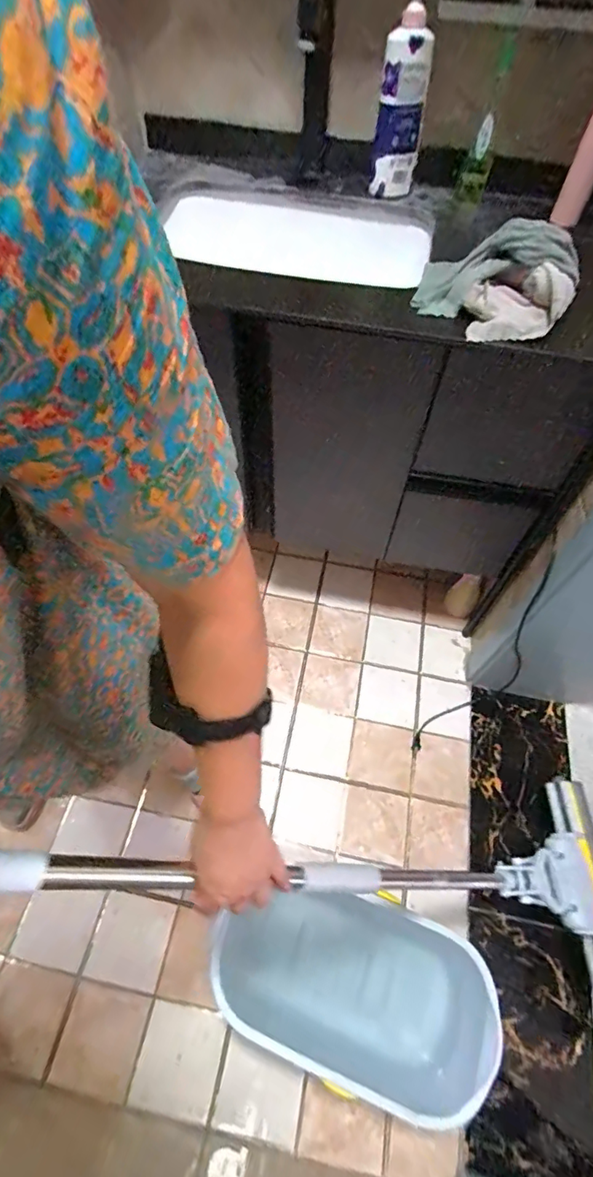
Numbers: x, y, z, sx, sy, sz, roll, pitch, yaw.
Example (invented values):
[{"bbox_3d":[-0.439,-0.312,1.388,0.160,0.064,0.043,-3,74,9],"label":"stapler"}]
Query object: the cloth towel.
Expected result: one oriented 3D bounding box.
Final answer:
[{"bbox_3d":[0.270,-0.433,0.676,0.221,0.112,0.135,29,62,15],"label":"cloth towel"}]

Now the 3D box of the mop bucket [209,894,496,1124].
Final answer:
[{"bbox_3d":[0.096,0.688,0.854,0.493,0.235,0.256,17,59,8],"label":"mop bucket"}]

